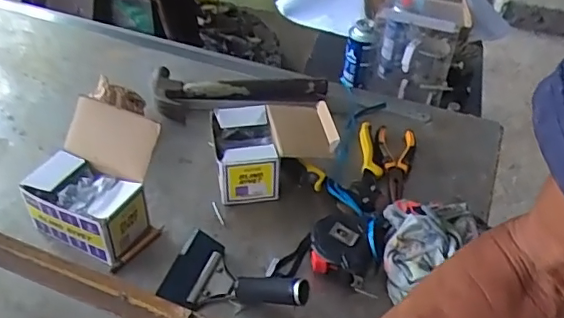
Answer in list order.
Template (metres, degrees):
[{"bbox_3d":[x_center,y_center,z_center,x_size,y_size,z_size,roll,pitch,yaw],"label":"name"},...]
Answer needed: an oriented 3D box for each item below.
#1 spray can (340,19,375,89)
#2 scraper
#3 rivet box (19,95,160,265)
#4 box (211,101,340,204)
[{"bbox_3d":[0.159,-0.214,1.171,0.067,0.133,0.067,7,43,4],"label":"spray can"},{"bbox_3d":[-0.058,0.144,0.663,0.196,0.052,0.094,4,39,30],"label":"scraper"},{"bbox_3d":[-0.232,0.029,0.700,0.134,0.145,0.140,17,45,14],"label":"rivet box"},{"bbox_3d":[-0.012,-0.015,0.790,0.170,0.074,0.119,-6,44,-10],"label":"box"}]

